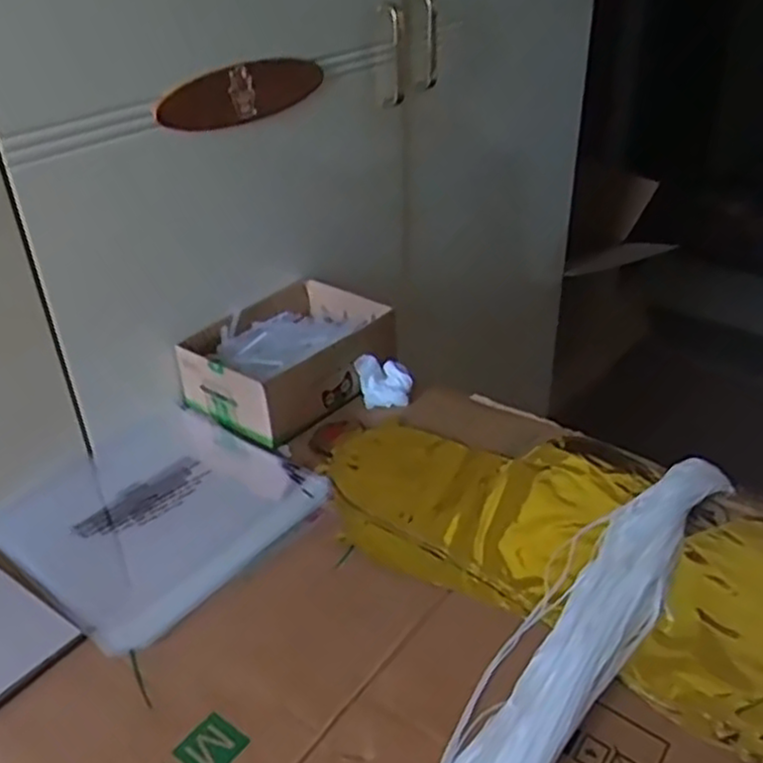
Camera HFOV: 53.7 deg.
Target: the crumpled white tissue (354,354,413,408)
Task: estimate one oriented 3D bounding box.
[{"bbox_3d":[0.002,-0.002,0.736,0.055,0.038,0.042,-1,34,0],"label":"crumpled white tissue"}]

